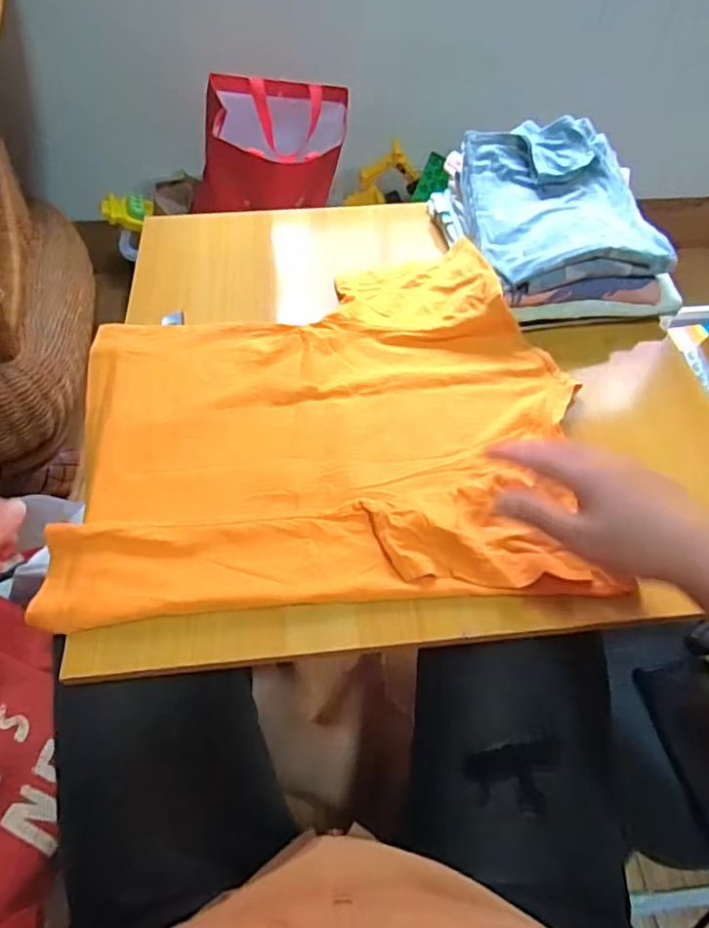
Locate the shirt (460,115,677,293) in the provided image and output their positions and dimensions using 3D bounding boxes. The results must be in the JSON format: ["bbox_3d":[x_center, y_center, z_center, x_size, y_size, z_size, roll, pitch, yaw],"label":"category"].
[{"bbox_3d":[0.226,-0.301,0.659,0.187,0.053,0.233,-8,55,-6],"label":"shirt"}]

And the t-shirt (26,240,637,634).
[{"bbox_3d":[-0.030,-0.056,0.556,0.444,0.033,0.394,-3,54,-3],"label":"t-shirt"}]

